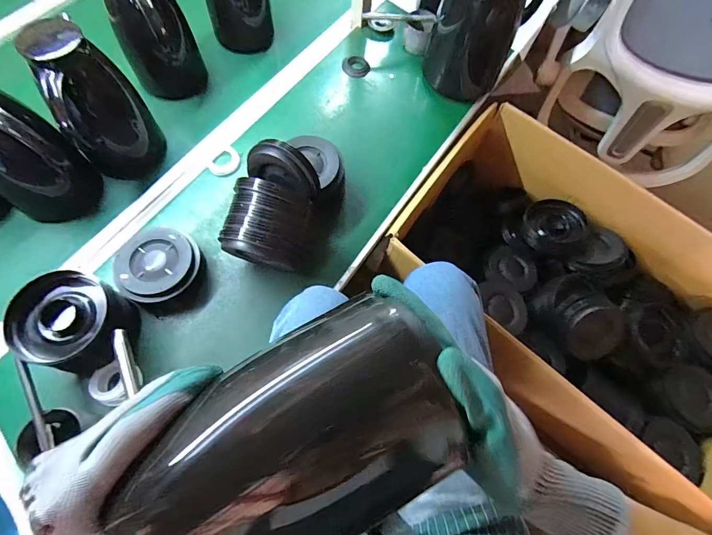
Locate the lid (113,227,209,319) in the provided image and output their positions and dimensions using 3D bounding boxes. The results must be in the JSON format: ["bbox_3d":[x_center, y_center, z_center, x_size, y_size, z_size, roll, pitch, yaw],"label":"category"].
[{"bbox_3d":[-0.297,0.003,0.563,0.119,0.043,0.130,1,67,-2],"label":"lid"}]

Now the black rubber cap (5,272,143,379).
[{"bbox_3d":[-0.383,0.077,0.505,0.127,0.074,0.120,1,67,-2],"label":"black rubber cap"}]

